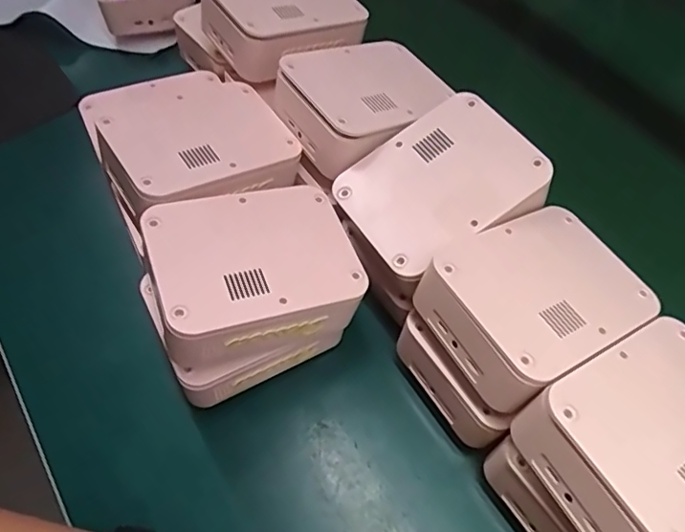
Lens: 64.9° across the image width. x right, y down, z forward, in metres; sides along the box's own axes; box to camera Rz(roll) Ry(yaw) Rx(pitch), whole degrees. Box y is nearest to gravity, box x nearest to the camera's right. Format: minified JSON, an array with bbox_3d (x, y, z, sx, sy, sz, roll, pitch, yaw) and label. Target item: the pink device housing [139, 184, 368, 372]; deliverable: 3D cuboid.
[{"bbox_3d":[-0.057,0.003,0.352,0.128,0.058,0.106,-20,60,-13],"label":"pink device housing"}]

